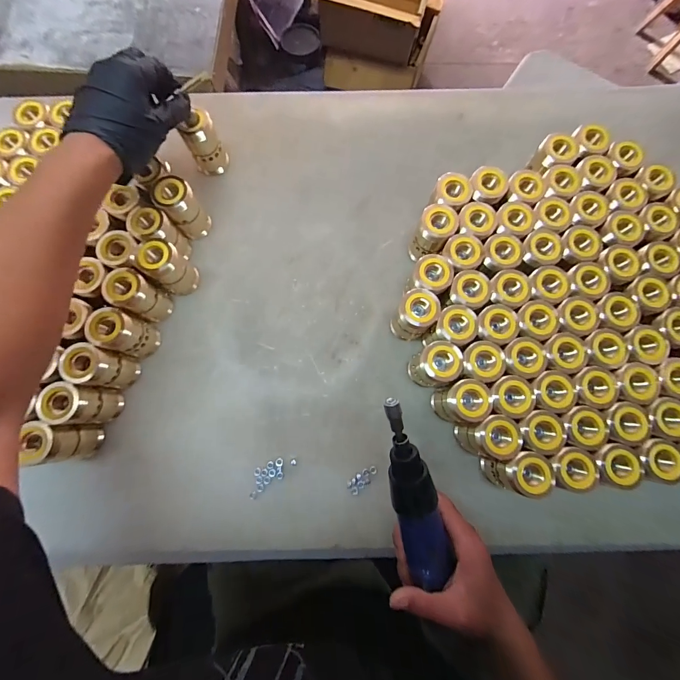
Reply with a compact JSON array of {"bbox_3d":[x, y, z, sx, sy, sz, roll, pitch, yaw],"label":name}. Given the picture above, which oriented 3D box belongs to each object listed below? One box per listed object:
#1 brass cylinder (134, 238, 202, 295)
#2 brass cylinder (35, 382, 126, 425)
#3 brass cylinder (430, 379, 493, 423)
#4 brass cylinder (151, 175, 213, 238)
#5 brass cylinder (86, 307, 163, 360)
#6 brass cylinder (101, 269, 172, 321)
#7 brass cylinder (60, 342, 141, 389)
[{"bbox_3d":[-0.195,-0.082,0.390,0.035,0.069,0.040,33,81,7],"label":"brass cylinder"},{"bbox_3d":[-0.268,0.067,0.359,0.036,0.073,0.038,-1,79,1],"label":"brass cylinder"},{"bbox_3d":[0.127,0.067,0.363,0.039,0.074,0.041,0,79,1],"label":"brass cylinder"},{"bbox_3d":[-0.186,-0.156,0.407,0.038,0.070,0.034,-43,81,-7],"label":"brass cylinder"},{"bbox_3d":[-0.234,-0.006,0.373,0.038,0.073,0.040,19,79,4],"label":"brass cylinder"},{"bbox_3d":[-0.224,-0.049,0.382,0.041,0.071,0.039,0,79,1],"label":"brass cylinder"},{"bbox_3d":[-0.252,0.031,0.367,0.038,0.072,0.039,9,79,3],"label":"brass cylinder"}]

